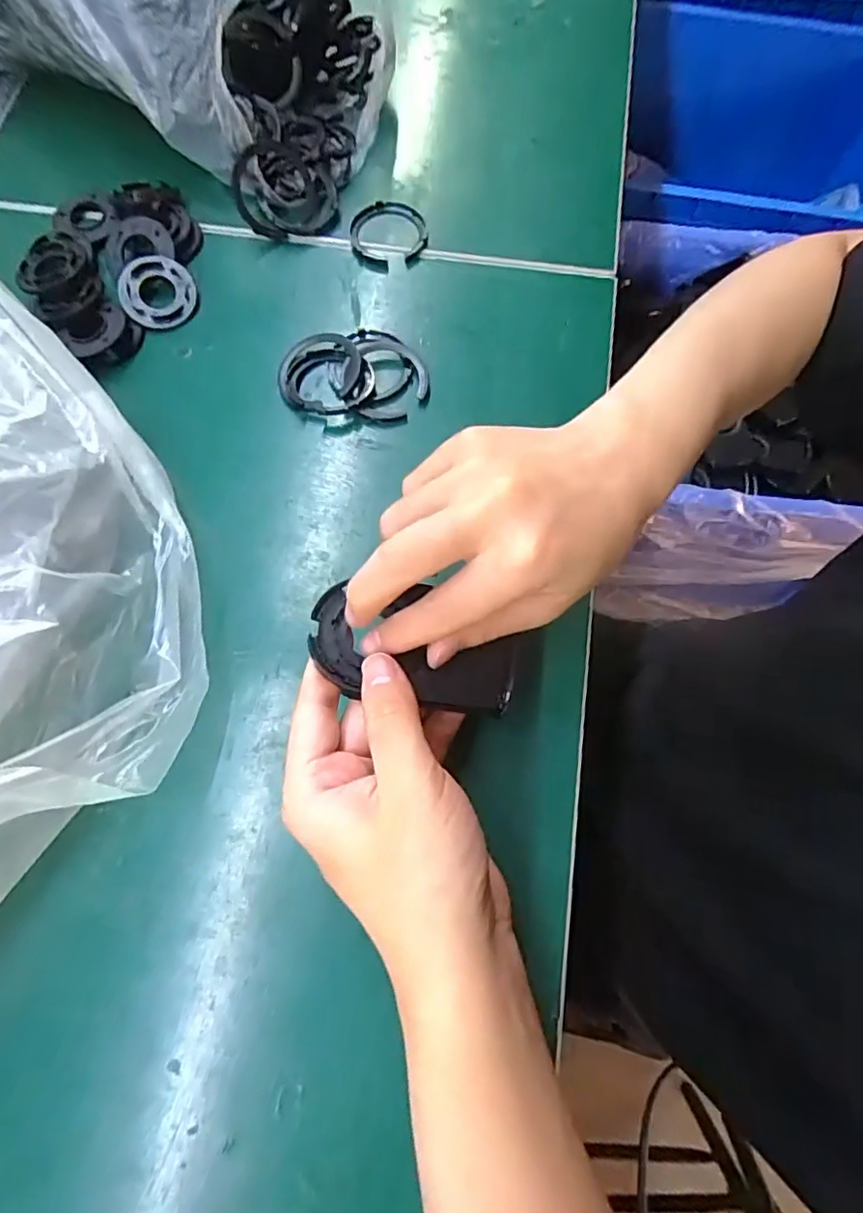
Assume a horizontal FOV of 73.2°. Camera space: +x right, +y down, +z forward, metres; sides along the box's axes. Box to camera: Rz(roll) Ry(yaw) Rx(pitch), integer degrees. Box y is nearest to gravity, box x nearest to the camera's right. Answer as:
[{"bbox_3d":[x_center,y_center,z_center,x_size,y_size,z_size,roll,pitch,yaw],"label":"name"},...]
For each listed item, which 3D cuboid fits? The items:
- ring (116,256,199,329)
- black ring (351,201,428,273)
[{"bbox_3d":[-0.168,-0.192,0.358,0.045,0.006,0.044,0,93,-11],"label":"ring"},{"bbox_3d":[-0.028,-0.243,0.381,0.049,0.007,0.053,0,71,1],"label":"black ring"}]

